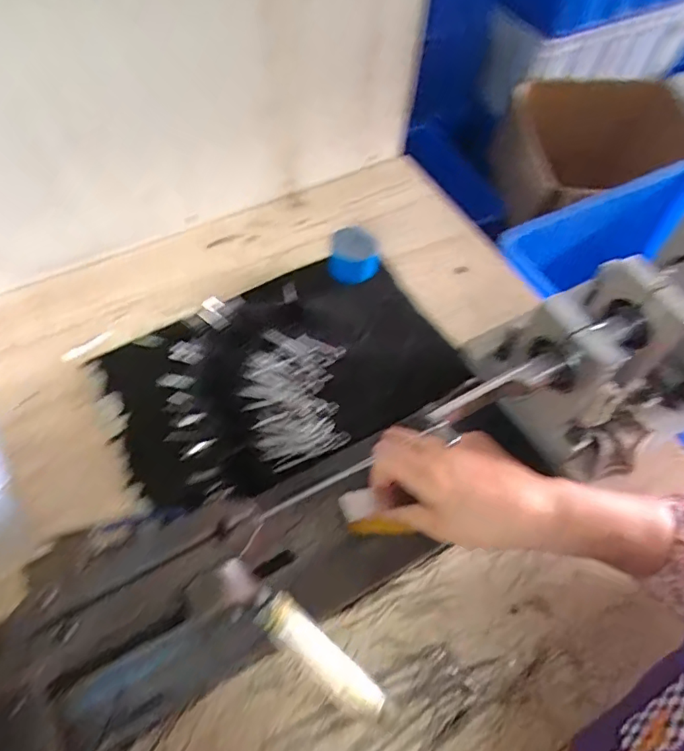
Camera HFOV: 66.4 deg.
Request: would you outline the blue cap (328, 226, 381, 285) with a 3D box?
[{"bbox_3d":[0.013,-0.128,0.559,0.052,0.039,0.046,1,59,-1],"label":"blue cap"}]

